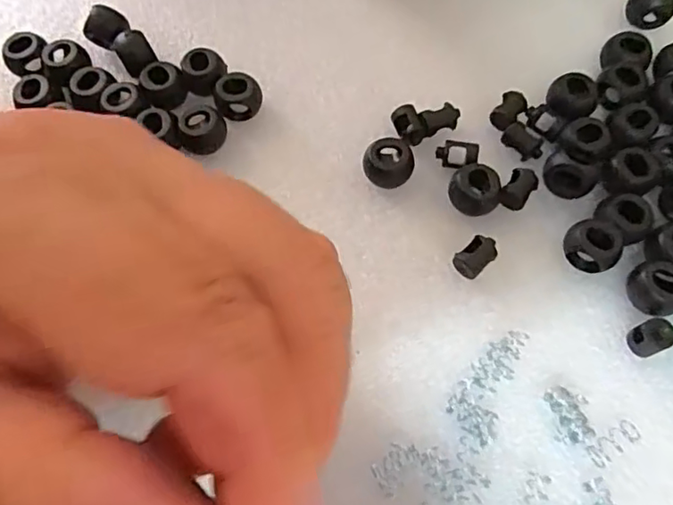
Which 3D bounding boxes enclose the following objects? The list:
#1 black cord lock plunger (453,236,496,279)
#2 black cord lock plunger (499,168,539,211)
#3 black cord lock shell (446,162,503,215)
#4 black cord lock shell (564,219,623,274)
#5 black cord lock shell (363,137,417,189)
[{"bbox_3d":[0.047,0.002,0.195,0.015,0.008,0.010,-41,71,-14],"label":"black cord lock plunger"},{"bbox_3d":[0.064,-0.022,0.203,0.009,0.008,0.015,36,73,16],"label":"black cord lock plunger"},{"bbox_3d":[0.048,-0.022,0.201,0.017,0.010,0.015,12,68,7],"label":"black cord lock shell"},{"bbox_3d":[0.085,-0.001,0.193,0.017,0.015,0.013,13,68,8],"label":"black cord lock shell"},{"bbox_3d":[0.019,-0.032,0.207,0.018,0.012,0.014,-1,67,2],"label":"black cord lock shell"}]

